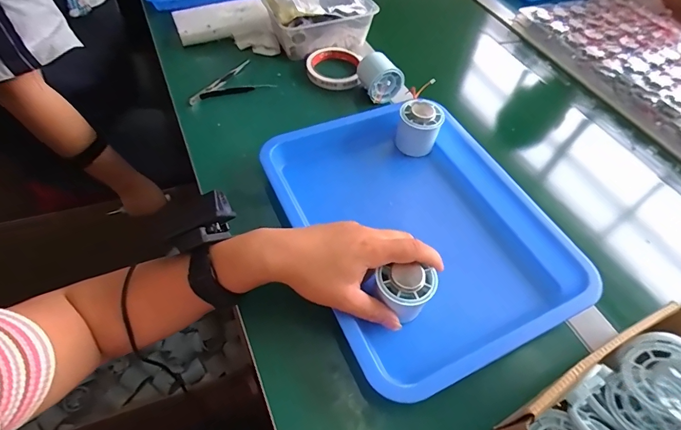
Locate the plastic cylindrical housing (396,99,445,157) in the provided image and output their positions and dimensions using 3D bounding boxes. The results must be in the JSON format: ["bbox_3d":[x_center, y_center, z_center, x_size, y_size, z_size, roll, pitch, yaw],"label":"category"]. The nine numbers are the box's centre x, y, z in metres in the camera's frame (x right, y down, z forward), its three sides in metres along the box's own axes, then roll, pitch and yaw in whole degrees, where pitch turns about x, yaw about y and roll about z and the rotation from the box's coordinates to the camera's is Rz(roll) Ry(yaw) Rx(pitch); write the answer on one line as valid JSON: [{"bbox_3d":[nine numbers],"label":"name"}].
[{"bbox_3d":[0.102,-0.115,0.497,0.051,0.056,0.055,2,53,-3],"label":"plastic cylindrical housing"}]

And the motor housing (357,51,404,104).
[{"bbox_3d":[0.061,-0.203,0.559,0.060,0.055,0.055,-10,54,-12],"label":"motor housing"}]

